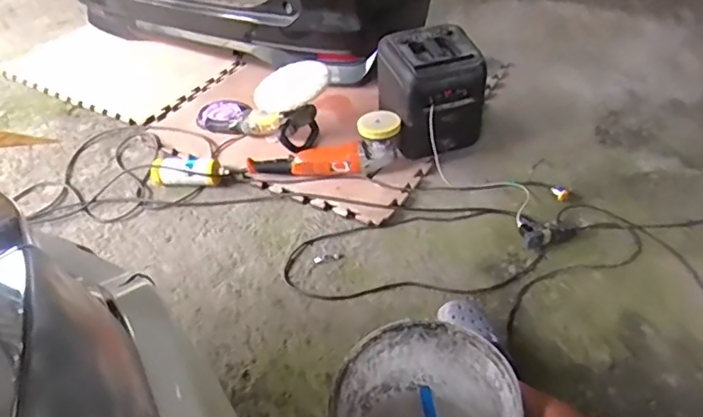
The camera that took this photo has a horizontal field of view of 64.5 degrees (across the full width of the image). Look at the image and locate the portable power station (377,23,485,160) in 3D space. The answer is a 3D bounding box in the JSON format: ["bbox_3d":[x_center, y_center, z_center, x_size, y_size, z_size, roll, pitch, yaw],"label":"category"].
[{"bbox_3d":[0.241,-0.344,1.681,0.256,0.308,0.248,-16,43,-13],"label":"portable power station"}]

